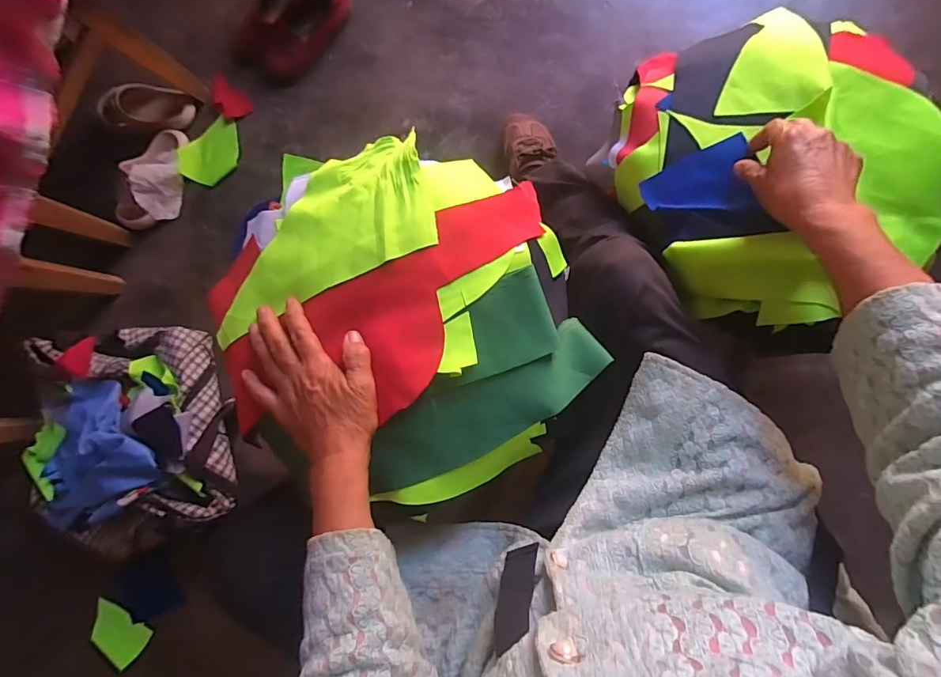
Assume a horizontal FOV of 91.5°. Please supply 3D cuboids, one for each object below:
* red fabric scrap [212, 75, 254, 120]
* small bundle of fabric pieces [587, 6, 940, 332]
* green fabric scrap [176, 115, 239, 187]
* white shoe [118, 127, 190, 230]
[{"bbox_3d":[-0.521,-0.514,0.987,0.117,0.020,0.062,37,92,7],"label":"red fabric scrap"},{"bbox_3d":[0.330,-0.198,0.485,0.315,0.104,0.329,-30,84,5],"label":"small bundle of fabric pieces"},{"bbox_3d":[-0.559,-0.403,0.995,0.146,0.012,0.099,-44,95,-8],"label":"green fabric scrap"},{"bbox_3d":[-0.679,-0.340,0.979,0.096,0.092,0.231,25,91,8],"label":"white shoe"}]

